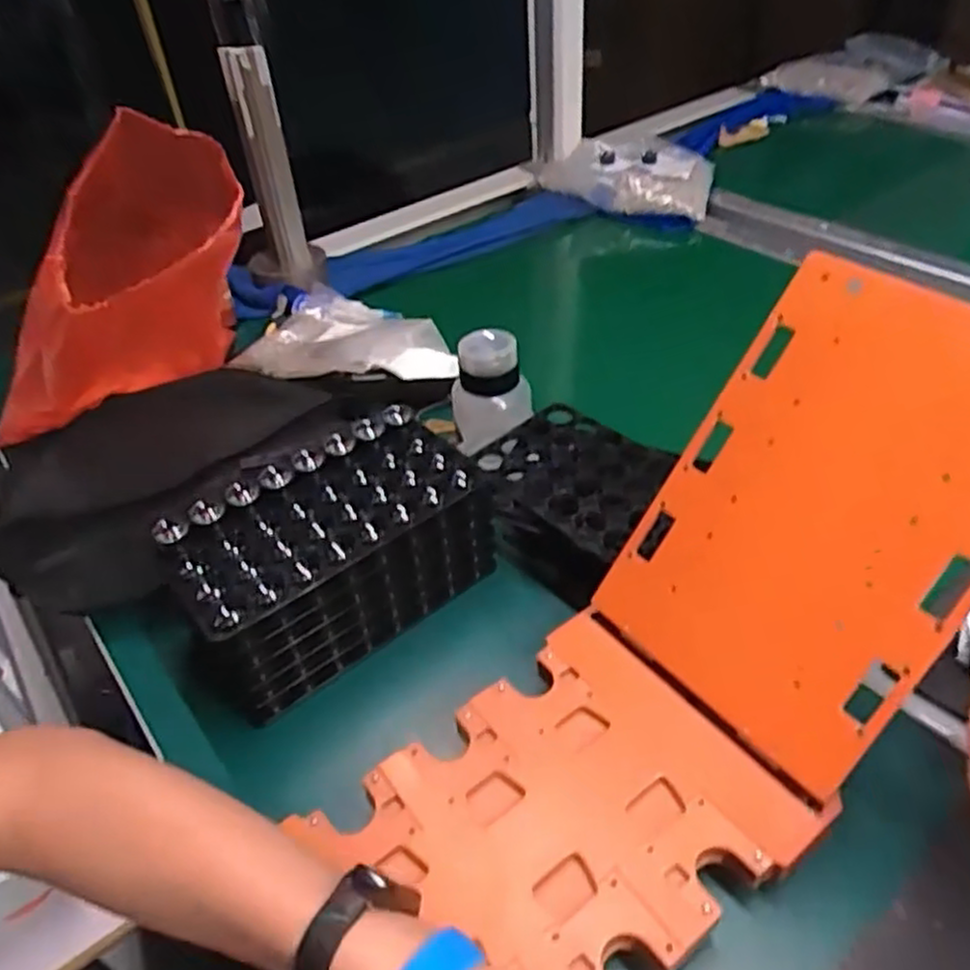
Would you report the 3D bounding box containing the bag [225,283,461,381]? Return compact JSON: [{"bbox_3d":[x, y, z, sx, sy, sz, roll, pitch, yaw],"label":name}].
[{"bbox_3d":[-0.134,-0.150,0.758,0.225,0.040,0.176,-2,41,4],"label":"bag"}]

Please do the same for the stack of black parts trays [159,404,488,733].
[{"bbox_3d":[-0.098,0.044,0.495,0.197,0.103,0.093,-31,47,-26],"label":"stack of black parts trays"}]

